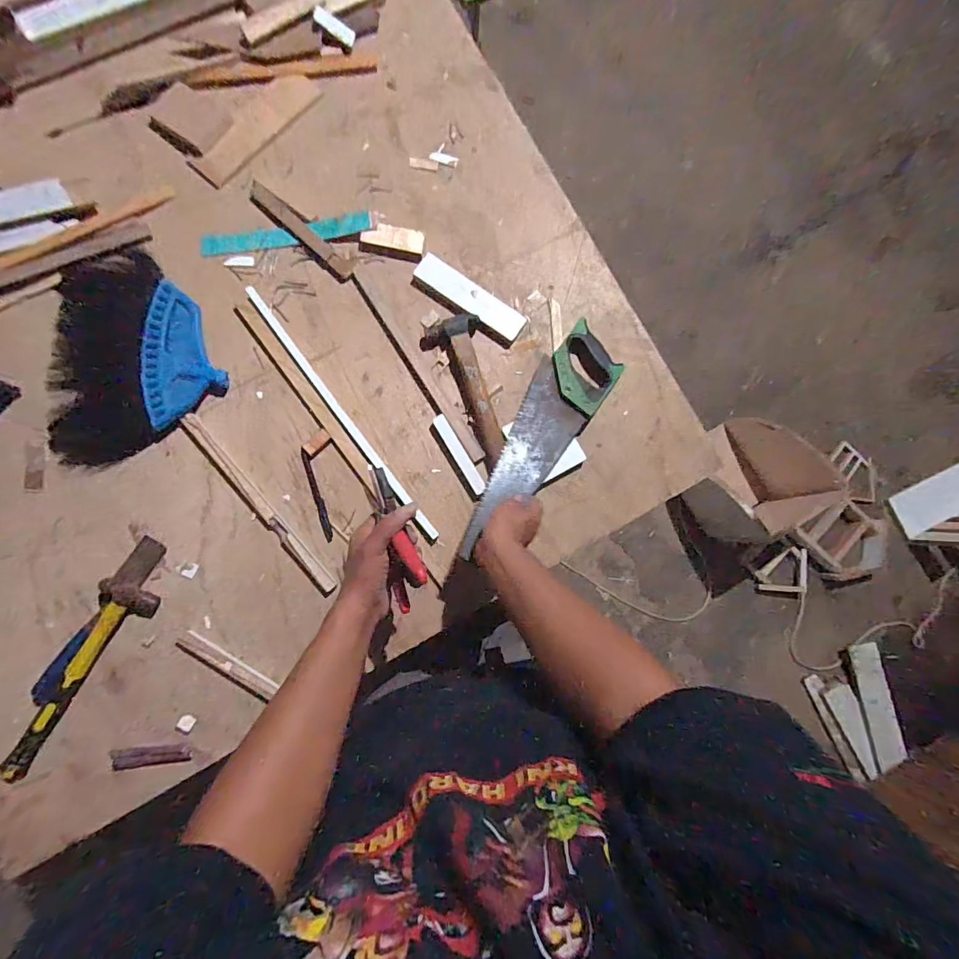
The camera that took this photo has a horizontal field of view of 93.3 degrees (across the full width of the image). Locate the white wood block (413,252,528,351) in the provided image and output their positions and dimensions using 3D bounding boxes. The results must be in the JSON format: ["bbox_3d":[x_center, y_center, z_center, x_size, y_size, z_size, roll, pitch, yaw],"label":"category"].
[{"bbox_3d":[-0.018,-0.303,0.770,0.201,0.020,0.063,35,82,-3],"label":"white wood block"}]

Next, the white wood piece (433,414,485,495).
[{"bbox_3d":[-0.031,-0.042,0.744,0.024,0.013,0.143,-30,89,-9],"label":"white wood piece"}]

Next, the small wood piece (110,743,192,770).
[{"bbox_3d":[-0.473,0.400,0.652,0.106,0.006,0.028,-2,85,-7],"label":"small wood piece"}]

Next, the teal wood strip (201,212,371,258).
[{"bbox_3d":[-0.324,-0.413,0.765,0.279,0.010,0.040,-12,86,-4],"label":"teal wood strip"}]

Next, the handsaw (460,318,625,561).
[{"bbox_3d":[0.088,-0.063,0.695,0.110,0.020,0.403,34,74,-3],"label":"handsaw"}]

